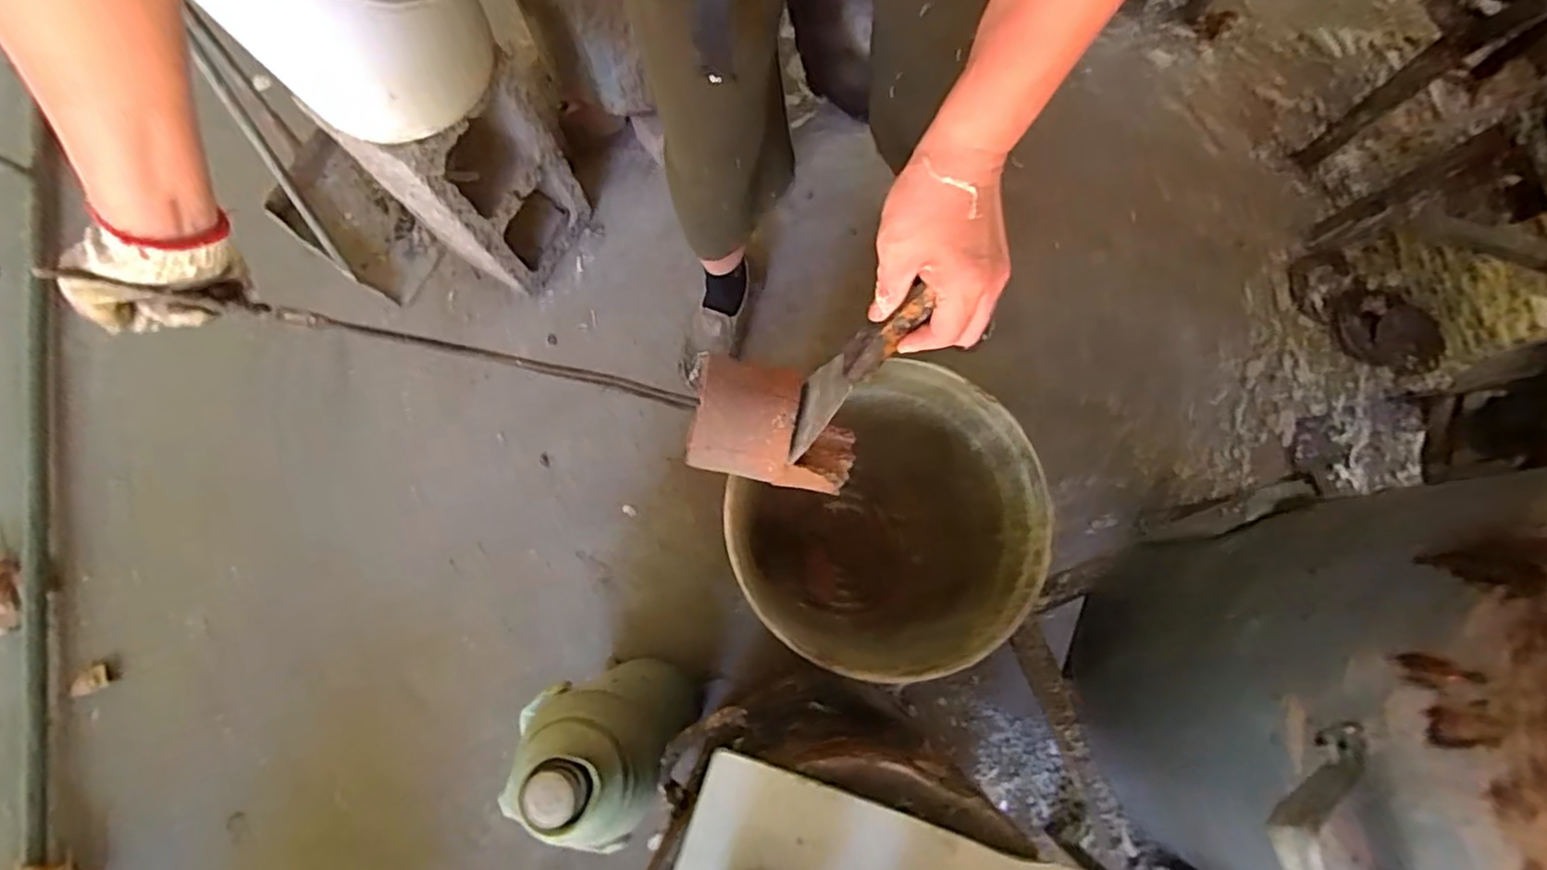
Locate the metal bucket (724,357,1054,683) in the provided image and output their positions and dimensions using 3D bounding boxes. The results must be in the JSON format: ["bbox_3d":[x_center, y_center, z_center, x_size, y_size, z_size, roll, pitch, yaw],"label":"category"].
[{"bbox_3d":[0.126,0.116,0.817,0.325,0.448,0.271,-33,78,-7],"label":"metal bucket"}]

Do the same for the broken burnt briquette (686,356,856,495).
[{"bbox_3d":[0.000,-0.009,0.550,0.142,0.065,0.094,11,77,3],"label":"broken burnt briquette"}]

